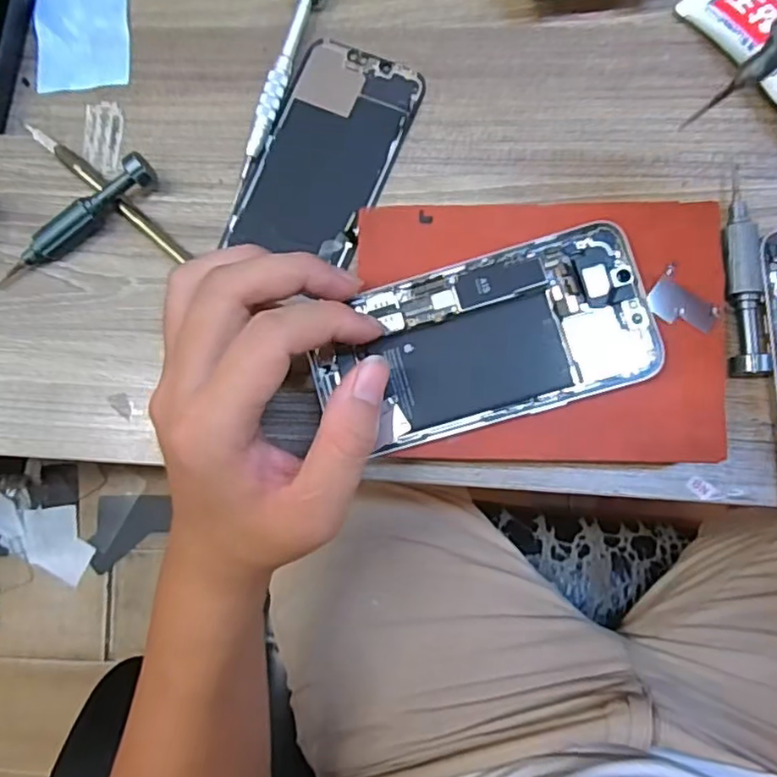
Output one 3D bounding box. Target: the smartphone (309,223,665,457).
[{"bbox_3d":[0.040,-0.021,0.270,0.142,0.006,0.071,-16,84,3],"label":"smartphone"}]

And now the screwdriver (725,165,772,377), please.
[{"bbox_3d":[0.171,-0.057,0.299,0.016,0.013,0.102,-1,85,4],"label":"screwdriver"}]

